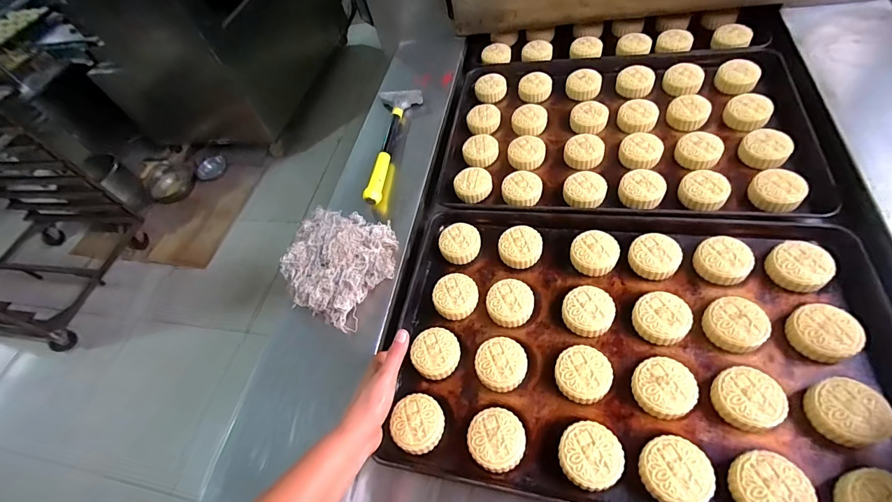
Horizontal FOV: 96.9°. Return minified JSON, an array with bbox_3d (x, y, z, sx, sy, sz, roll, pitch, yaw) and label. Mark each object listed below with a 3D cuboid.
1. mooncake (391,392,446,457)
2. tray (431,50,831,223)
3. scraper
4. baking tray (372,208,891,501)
[{"bbox_3d":[-0.036,0.218,0.500,0.065,0.023,0.065,5,54,15],"label":"mooncake"},{"bbox_3d":[0.303,-0.237,0.739,0.594,0.042,0.423,2,59,15],"label":"tray"},{"bbox_3d":[-0.116,-0.216,0.788,0.095,0.023,0.313,4,58,8],"label":"scraper"},{"bbox_3d":[0.230,0.114,0.520,0.585,0.036,0.392,3,56,16],"label":"baking tray"}]

